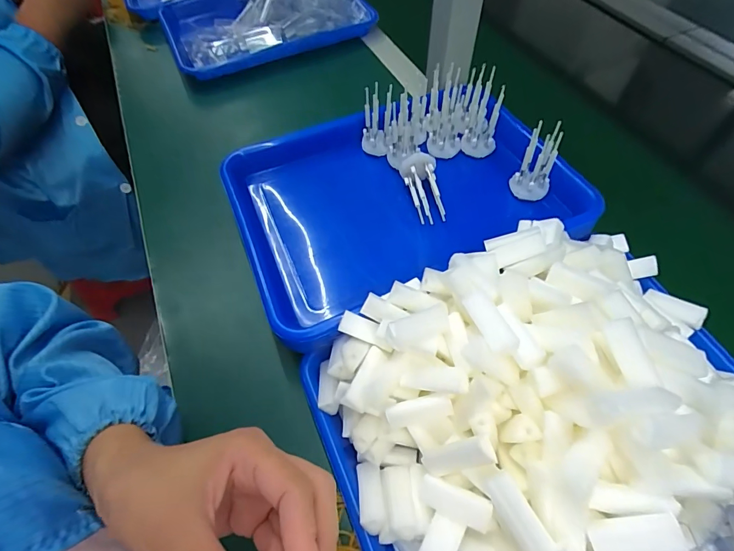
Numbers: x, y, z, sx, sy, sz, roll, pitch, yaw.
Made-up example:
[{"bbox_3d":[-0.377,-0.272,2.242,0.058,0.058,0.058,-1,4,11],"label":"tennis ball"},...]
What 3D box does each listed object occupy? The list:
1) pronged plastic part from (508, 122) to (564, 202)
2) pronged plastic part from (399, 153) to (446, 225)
[{"bbox_3d":[0.168,-0.111,0.390,0.032,0.069,0.031,-9,57,-4],"label":"pronged plastic part"},{"bbox_3d":[0.061,-0.087,0.415,0.035,0.035,0.073,-11,71,-5],"label":"pronged plastic part"}]

